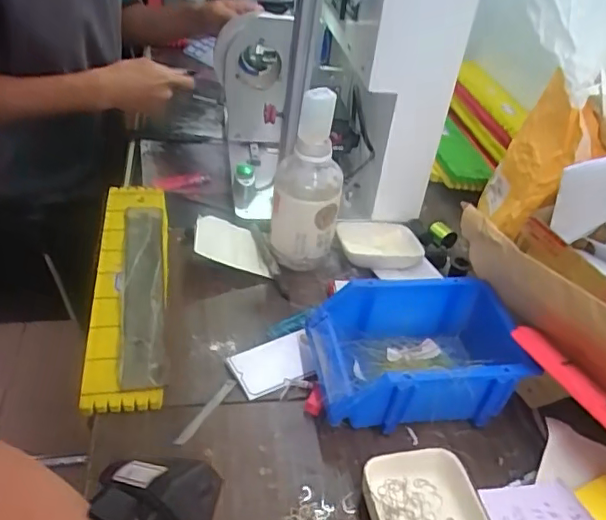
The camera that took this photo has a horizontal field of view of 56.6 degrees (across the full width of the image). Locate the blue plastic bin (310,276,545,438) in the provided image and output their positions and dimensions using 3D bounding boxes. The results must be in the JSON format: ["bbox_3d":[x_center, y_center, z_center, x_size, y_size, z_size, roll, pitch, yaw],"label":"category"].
[{"bbox_3d":[0.100,0.084,0.522,0.181,0.074,0.126,4,38,-6],"label":"blue plastic bin"}]

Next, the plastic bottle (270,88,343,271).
[{"bbox_3d":[0.003,-0.079,0.629,0.075,0.214,0.064,5,38,-3],"label":"plastic bottle"}]

